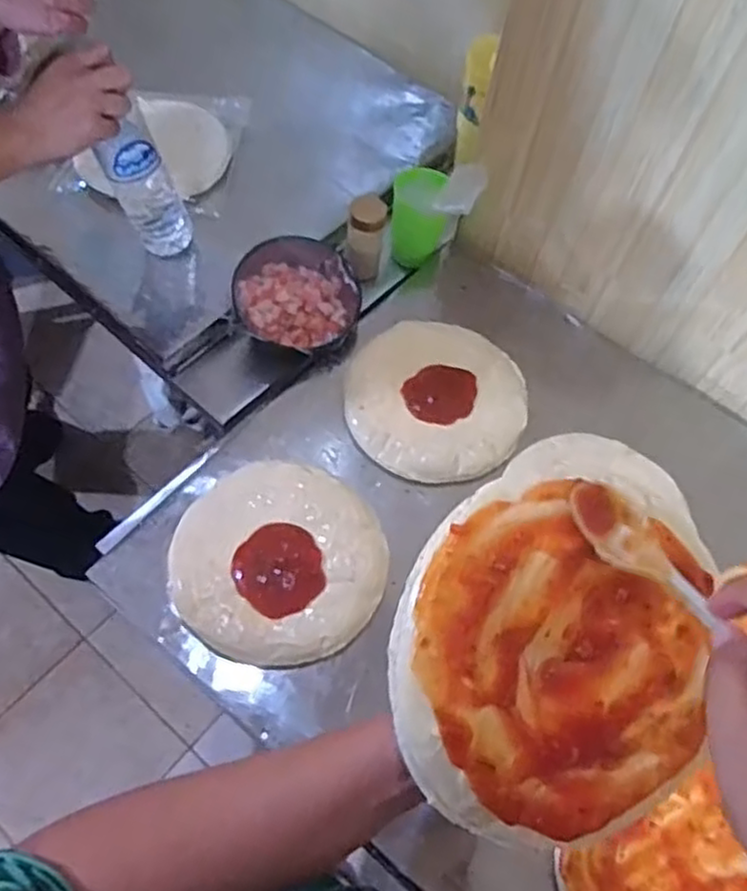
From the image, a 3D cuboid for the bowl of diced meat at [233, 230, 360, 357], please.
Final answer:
[{"bbox_3d":[-0.088,-0.174,0.839,0.140,0.064,0.145,1,60,-3],"label":"bowl of diced meat"}]

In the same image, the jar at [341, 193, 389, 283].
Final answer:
[{"bbox_3d":[-0.011,-0.254,0.892,0.049,0.113,0.039,4,60,-1],"label":"jar"}]

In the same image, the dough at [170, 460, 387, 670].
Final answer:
[{"bbox_3d":[-0.094,0.108,0.689,0.190,0.019,0.203,1,60,-3],"label":"dough"}]

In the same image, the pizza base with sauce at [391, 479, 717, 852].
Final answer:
[{"bbox_3d":[0.095,0.116,0.372,0.169,0.020,0.183,0,92,-16],"label":"pizza base with sauce"}]

